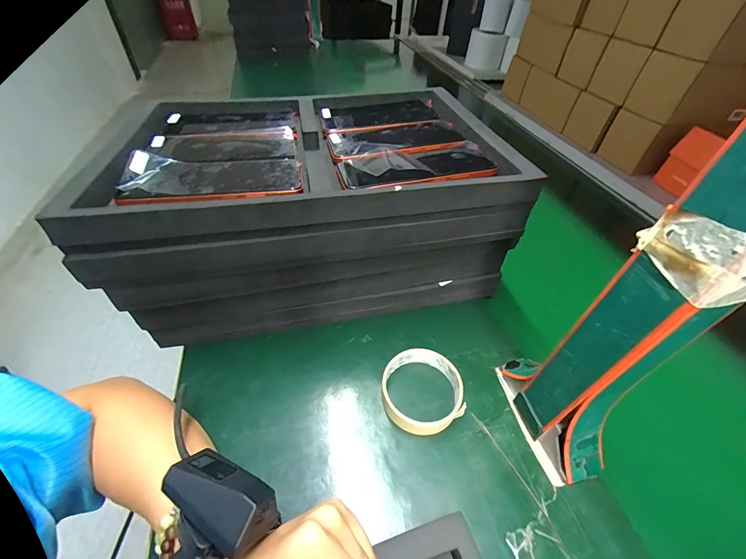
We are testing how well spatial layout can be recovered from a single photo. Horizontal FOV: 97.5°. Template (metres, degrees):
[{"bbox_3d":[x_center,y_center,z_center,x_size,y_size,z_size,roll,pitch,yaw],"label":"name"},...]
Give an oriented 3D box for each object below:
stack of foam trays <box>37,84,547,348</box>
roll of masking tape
[{"bbox_3d":[-0.073,-0.102,0.446,0.423,0.195,0.301,-6,46,-10],"label":"stack of foam trays"},{"bbox_3d":[0.051,0.115,0.342,0.078,0.030,0.082,2,46,-2],"label":"roll of masking tape"}]

